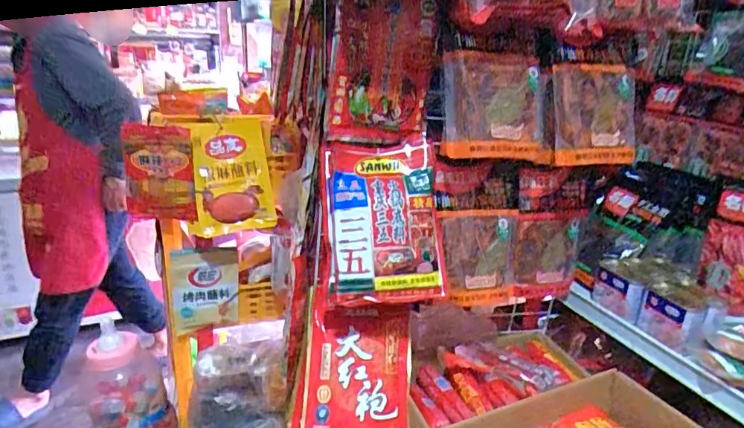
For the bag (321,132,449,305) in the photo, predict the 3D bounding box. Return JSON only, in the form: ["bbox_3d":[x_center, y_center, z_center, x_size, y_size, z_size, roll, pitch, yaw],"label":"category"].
[{"bbox_3d":[0.020,0.009,0.784,0.185,0.253,0.045,-2,-13,-12],"label":"bag"}]

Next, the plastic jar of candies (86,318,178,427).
[{"bbox_3d":[-0.592,0.454,1.249,0.194,0.308,0.154,4,20,6],"label":"plastic jar of candies"}]

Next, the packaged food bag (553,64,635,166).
[{"bbox_3d":[0.370,-0.162,0.833,0.153,0.161,0.030,-2,6,-6],"label":"packaged food bag"}]

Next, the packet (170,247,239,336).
[{"bbox_3d":[-0.401,0.182,1.216,0.154,0.221,0.023,-1,20,-11],"label":"packet"}]

